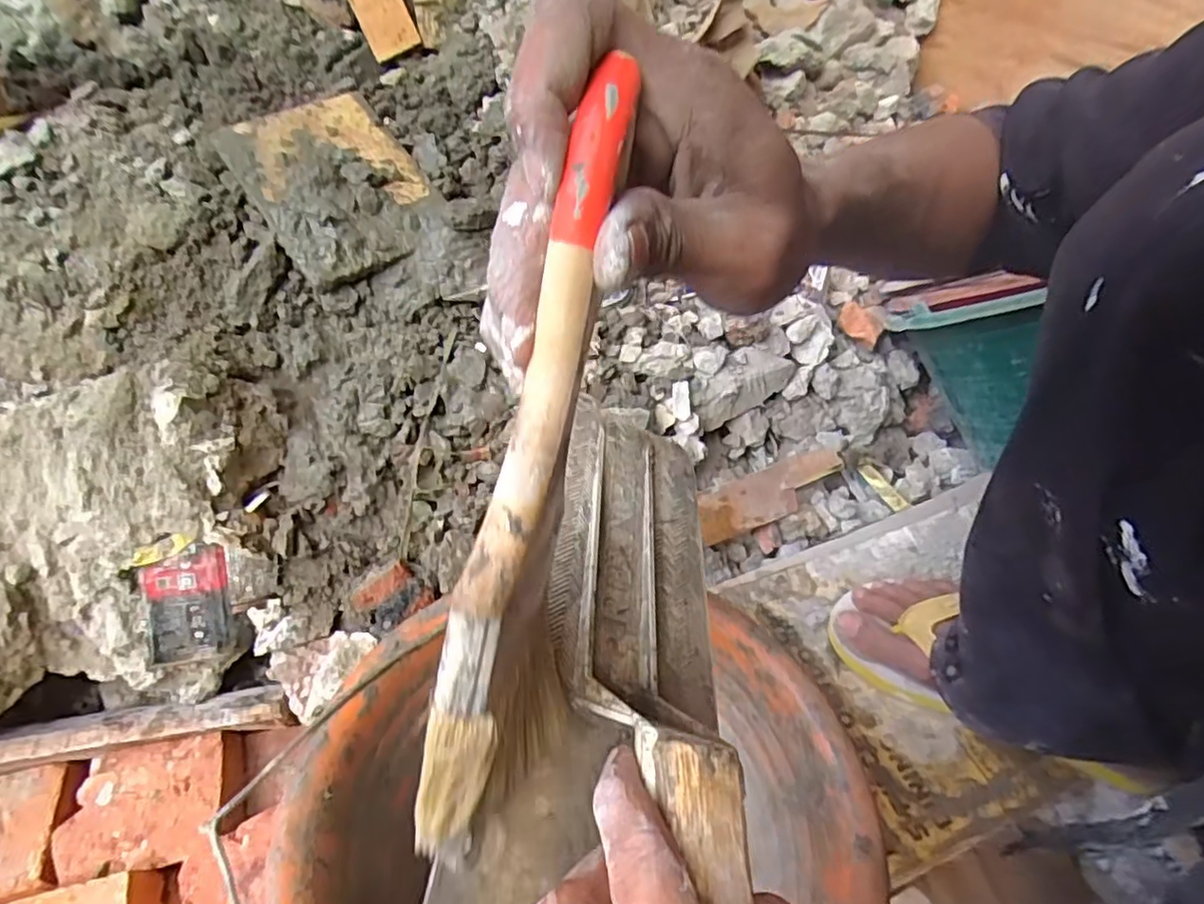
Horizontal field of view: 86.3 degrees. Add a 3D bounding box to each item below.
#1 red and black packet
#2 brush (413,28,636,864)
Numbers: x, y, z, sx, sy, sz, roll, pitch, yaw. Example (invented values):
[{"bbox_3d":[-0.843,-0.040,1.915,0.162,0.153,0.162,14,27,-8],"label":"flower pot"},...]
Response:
[{"bbox_3d":[-0.306,0.112,0.474,0.053,0.006,0.081,-4,92,-21],"label":"red and black packet"},{"bbox_3d":[-0.020,0.010,0.158,0.014,0.196,0.024,16,7,14],"label":"brush"}]

